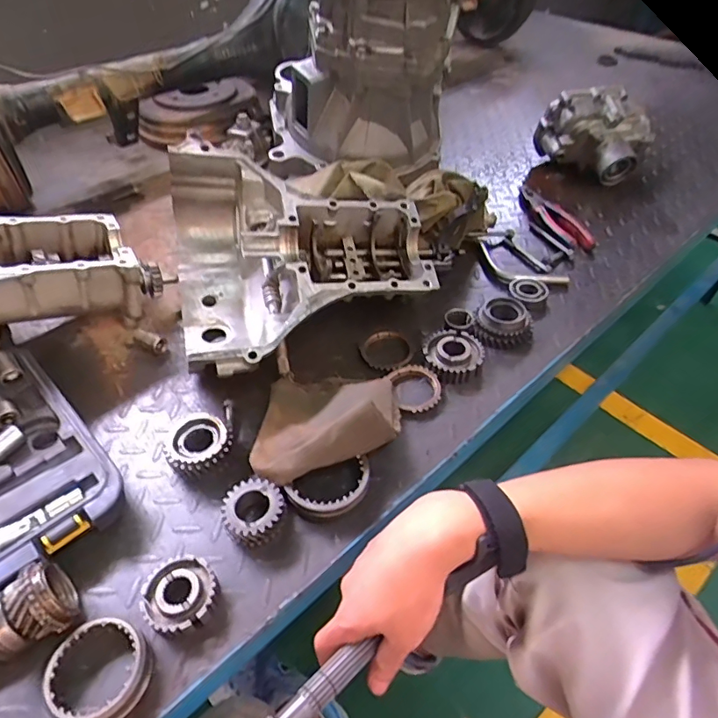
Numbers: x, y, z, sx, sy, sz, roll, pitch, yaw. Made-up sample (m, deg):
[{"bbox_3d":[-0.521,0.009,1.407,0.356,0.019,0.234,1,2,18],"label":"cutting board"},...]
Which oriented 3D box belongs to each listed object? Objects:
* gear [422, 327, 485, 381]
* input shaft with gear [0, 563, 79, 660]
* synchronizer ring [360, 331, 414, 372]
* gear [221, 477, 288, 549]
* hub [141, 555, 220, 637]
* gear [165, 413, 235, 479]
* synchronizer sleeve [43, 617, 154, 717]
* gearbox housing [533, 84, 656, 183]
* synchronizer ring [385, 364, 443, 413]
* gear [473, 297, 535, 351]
[{"bbox_3d":[0.111,-0.006,0.582,0.066,0.024,0.069,-13,49,-11],"label":"gear"},{"bbox_3d":[-0.287,0.215,0.353,0.150,0.051,0.048,-31,54,-25],"label":"input shaft with gear"},{"bbox_3d":[0.035,-0.012,0.592,0.062,0.016,0.064,-14,49,-11],"label":"synchronizer ring"},{"bbox_3d":[-0.093,0.137,0.439,0.053,0.031,0.055,0,48,0],"label":"gear"},{"bbox_3d":[-0.143,0.190,0.397,0.055,0.021,0.058,0,48,0],"label":"hub"},{"bbox_3d":[-0.157,0.088,0.486,0.065,0.031,0.061,0,48,0],"label":"gear"},{"bbox_3d":[-0.188,0.226,0.358,0.066,0.022,0.063,0,48,0],"label":"synchronizer sleeve"},{"bbox_3d":[0.418,-0.401,0.881,0.174,0.129,0.109,34,57,26],"label":"gearbox housing"},{"bbox_3d":[0.065,0.032,0.552,0.055,0.014,0.066,-11,48,-9],"label":"synchronizer ring"},{"bbox_3d":[0.181,-0.043,0.617,0.072,0.034,0.077,8,48,8],"label":"gear"}]

